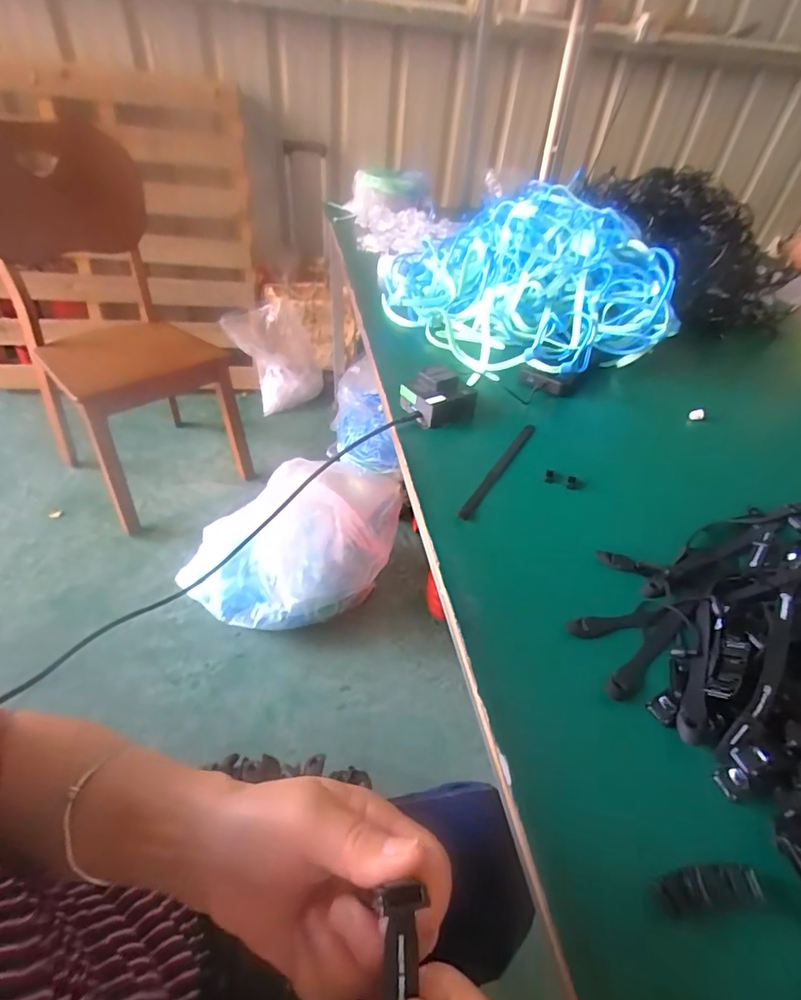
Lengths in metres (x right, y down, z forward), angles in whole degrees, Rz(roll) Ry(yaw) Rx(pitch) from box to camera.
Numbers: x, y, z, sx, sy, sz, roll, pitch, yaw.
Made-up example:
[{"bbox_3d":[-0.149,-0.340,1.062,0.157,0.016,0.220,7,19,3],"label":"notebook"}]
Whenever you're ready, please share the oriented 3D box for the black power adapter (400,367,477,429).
[{"bbox_3d":[0.048,-0.133,0.618,0.085,0.044,0.069,-13,45,-20],"label":"black power adapter"}]

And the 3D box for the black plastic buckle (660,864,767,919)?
[{"bbox_3d":[0.170,0.217,0.268,0.059,0.014,0.019,-3,42,-9],"label":"black plastic buckle"}]

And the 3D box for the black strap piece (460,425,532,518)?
[{"bbox_3d":[0.114,-0.039,0.549,0.015,0.006,0.206,24,45,19],"label":"black strap piece"}]

